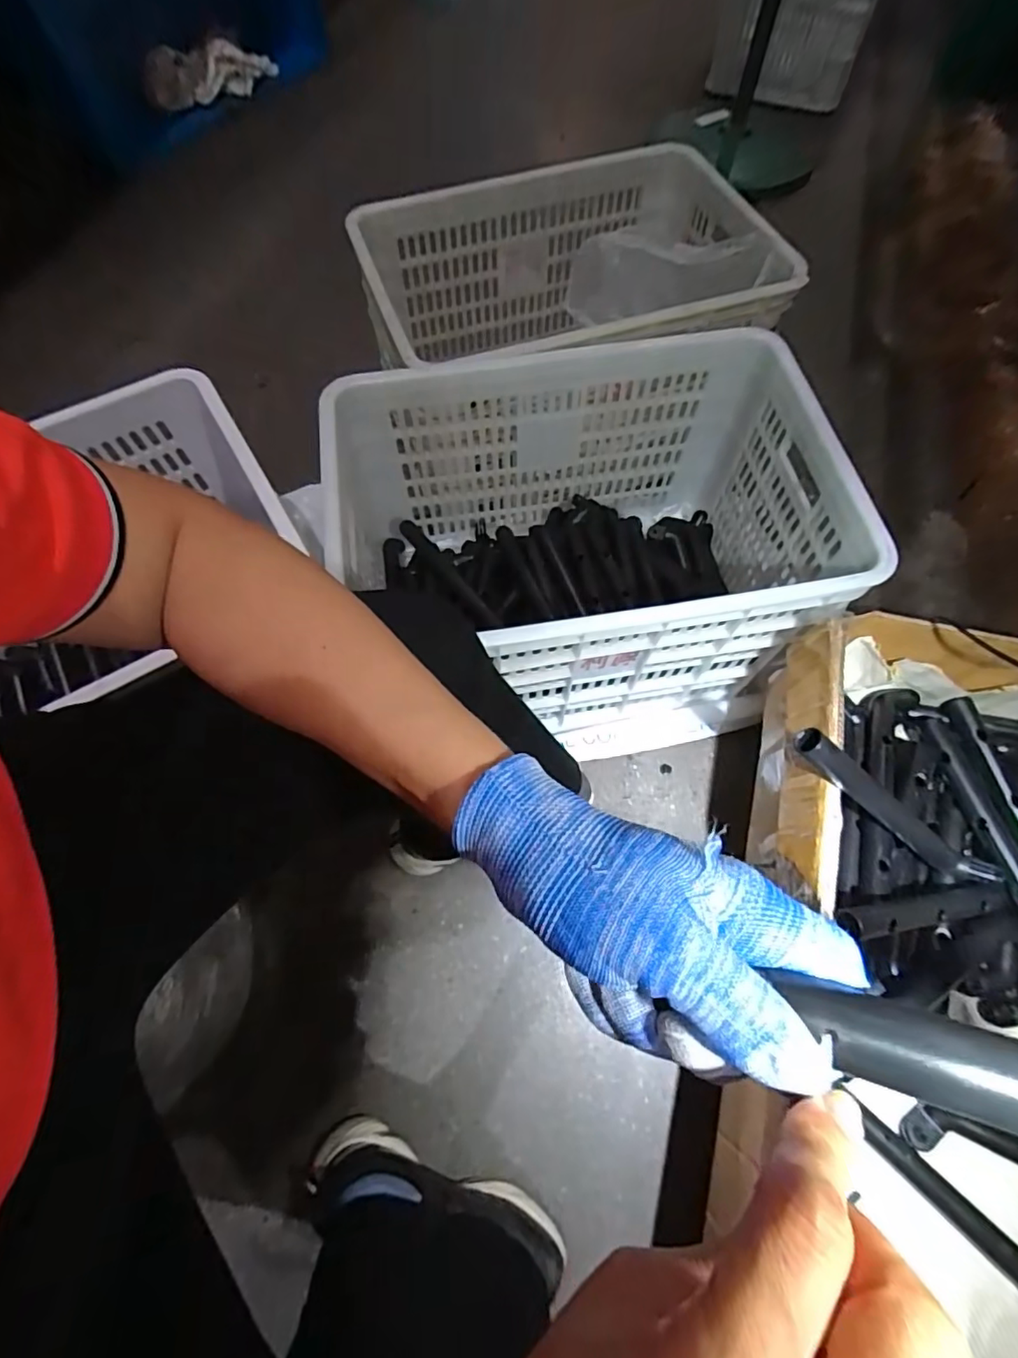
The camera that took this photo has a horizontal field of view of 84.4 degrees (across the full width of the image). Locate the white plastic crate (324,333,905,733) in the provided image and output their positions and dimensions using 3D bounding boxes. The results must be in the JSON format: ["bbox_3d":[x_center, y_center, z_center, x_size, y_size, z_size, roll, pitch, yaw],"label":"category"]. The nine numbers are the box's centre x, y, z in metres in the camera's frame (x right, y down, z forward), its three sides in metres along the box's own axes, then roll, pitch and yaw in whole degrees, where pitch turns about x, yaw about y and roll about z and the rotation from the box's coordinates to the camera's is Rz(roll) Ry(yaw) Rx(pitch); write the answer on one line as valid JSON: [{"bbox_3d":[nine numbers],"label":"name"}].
[{"bbox_3d":[0.094,-0.160,0.709,0.518,0.287,0.364,-11,66,-4],"label":"white plastic crate"}]

